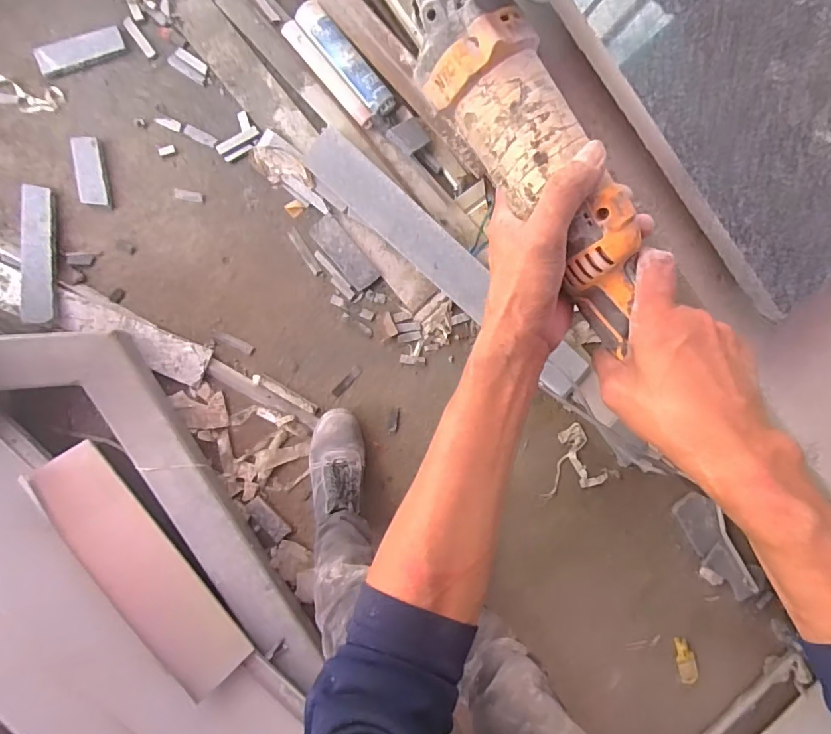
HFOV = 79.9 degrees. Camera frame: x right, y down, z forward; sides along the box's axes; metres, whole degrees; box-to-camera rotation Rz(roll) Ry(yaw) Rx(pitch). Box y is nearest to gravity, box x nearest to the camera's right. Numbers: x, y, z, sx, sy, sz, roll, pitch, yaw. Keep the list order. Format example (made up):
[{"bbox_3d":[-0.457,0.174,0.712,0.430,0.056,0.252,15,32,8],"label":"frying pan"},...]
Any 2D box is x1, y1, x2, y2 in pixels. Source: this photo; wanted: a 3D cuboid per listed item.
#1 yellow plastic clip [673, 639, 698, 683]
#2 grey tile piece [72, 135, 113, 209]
[{"bbox_3d":[0.699,0.759,1.284,0.048,0.017,0.115,-15,96,-7],"label":"yellow plastic clip"},{"bbox_3d":[-0.663,-0.397,1.008,0.055,0.009,0.138,-7,95,-8],"label":"grey tile piece"}]

